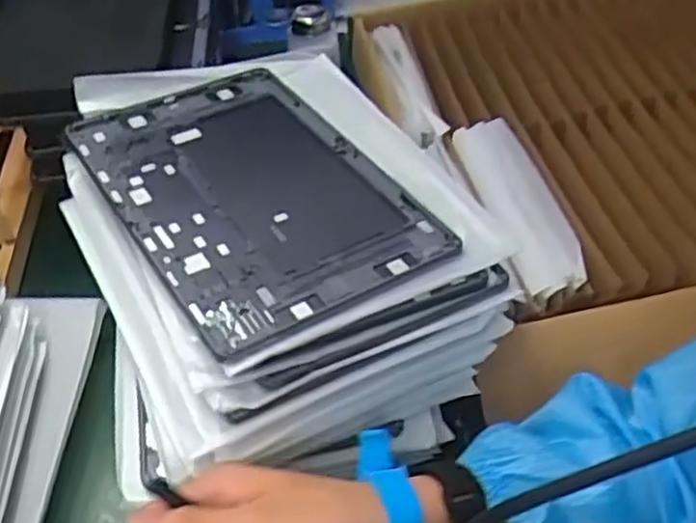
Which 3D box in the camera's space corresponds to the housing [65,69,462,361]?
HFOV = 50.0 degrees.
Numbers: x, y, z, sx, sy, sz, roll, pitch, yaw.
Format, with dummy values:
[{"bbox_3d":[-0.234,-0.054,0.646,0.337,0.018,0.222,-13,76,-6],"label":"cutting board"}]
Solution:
[{"bbox_3d":[-0.067,-0.048,0.498,0.164,0.007,0.255,-25,51,-24],"label":"housing"}]

